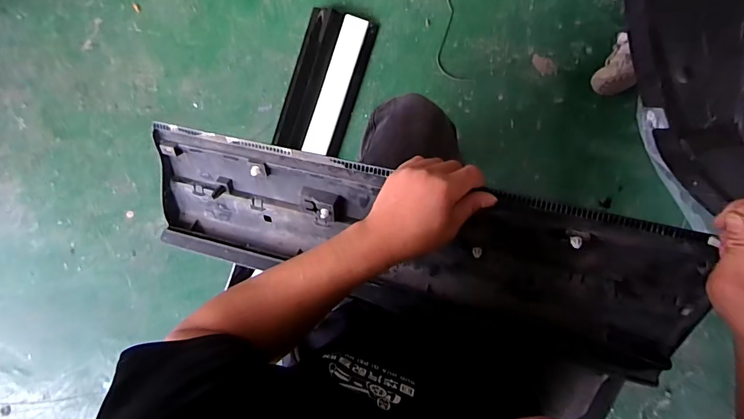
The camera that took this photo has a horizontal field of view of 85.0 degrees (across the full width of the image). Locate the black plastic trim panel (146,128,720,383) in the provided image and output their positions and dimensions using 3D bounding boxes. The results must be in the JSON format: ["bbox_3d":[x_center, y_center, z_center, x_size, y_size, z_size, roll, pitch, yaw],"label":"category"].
[{"bbox_3d":[0.025,0.052,0.534,0.704,0.039,0.222,13,122,14],"label":"black plastic trim panel"}]

